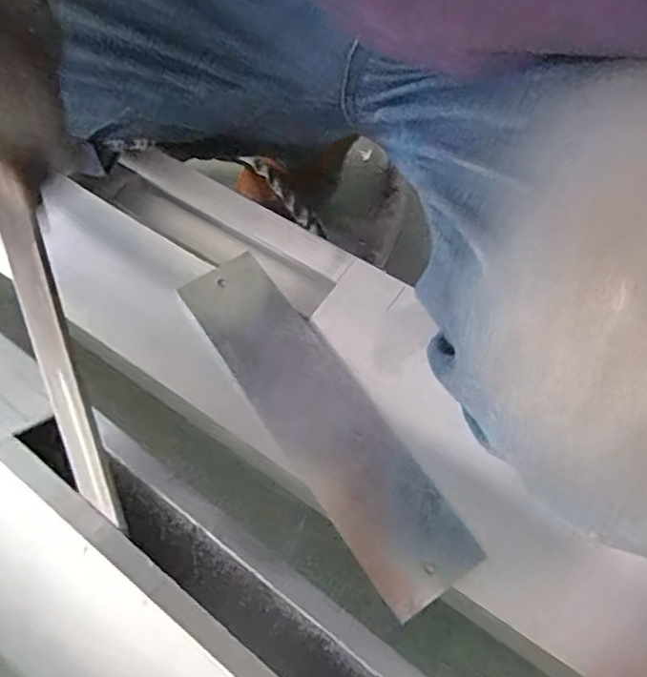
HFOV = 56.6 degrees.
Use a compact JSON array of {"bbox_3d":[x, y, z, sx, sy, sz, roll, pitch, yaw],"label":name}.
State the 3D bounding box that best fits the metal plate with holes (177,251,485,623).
[{"bbox_3d":[-0.005,0.042,0.364,0.057,0.010,0.241,-32,66,-12],"label":"metal plate with holes"}]

